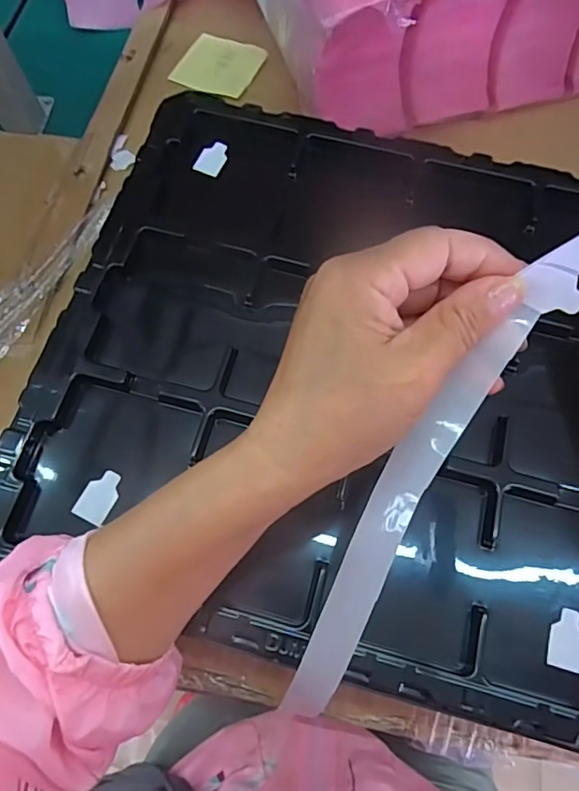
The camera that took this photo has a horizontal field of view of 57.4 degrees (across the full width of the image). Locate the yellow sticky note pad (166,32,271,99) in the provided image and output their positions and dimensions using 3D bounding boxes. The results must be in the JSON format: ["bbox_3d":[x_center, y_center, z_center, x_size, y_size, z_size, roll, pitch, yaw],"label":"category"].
[{"bbox_3d":[-0.068,-0.325,0.519,0.074,0.004,0.075,20,70,8],"label":"yellow sticky note pad"}]

